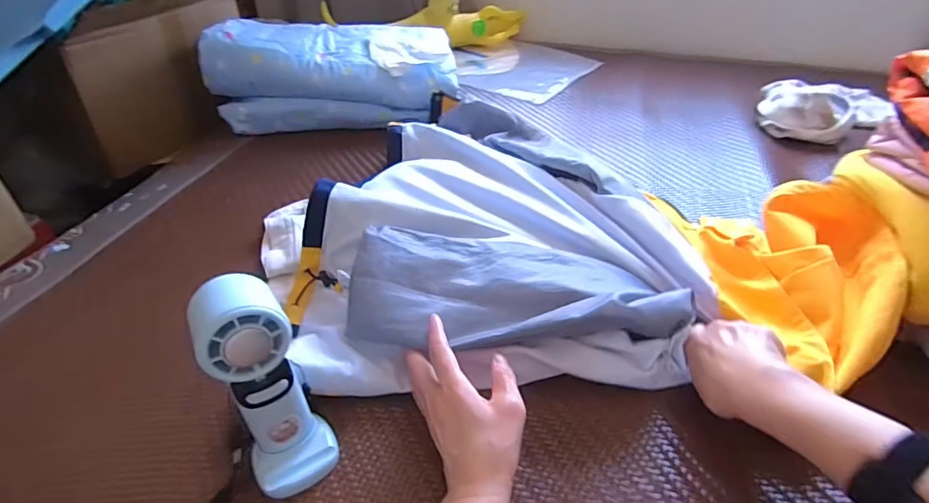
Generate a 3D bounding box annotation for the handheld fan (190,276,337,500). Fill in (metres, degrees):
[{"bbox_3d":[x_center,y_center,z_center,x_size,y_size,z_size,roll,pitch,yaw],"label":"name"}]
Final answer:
[{"bbox_3d":[-0.148,0.103,0.379,0.065,0.168,0.084,-21,44,-25],"label":"handheld fan"}]

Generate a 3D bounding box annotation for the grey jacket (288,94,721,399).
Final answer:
[{"bbox_3d":[0.026,-0.049,0.611,0.418,0.086,0.470,-3,39,-5],"label":"grey jacket"}]

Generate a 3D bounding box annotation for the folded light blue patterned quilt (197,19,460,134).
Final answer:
[{"bbox_3d":[-0.223,-0.327,0.902,0.412,0.148,0.207,-5,39,-7],"label":"folded light blue patterned quilt"}]

